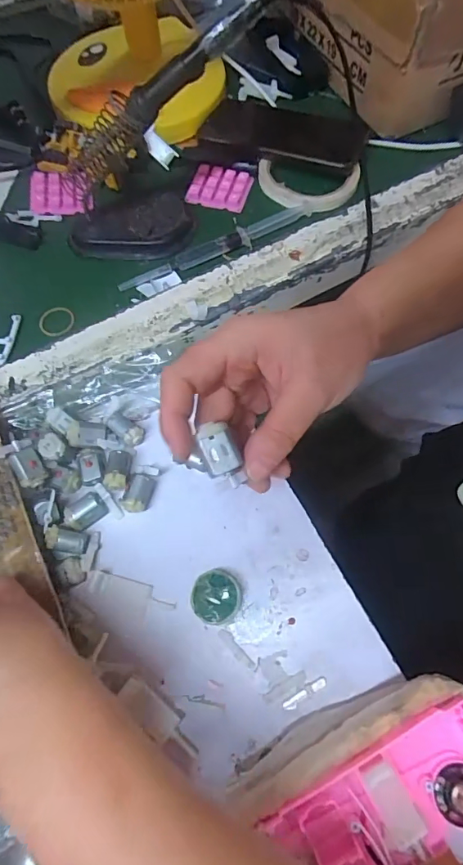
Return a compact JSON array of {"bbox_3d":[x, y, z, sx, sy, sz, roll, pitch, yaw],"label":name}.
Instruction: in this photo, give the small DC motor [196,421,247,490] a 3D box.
[{"bbox_3d":[-0.006,0.012,0.237,0.018,0.016,0.034,-18,83,-7],"label":"small DC motor"}]

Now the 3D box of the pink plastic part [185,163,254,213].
[{"bbox_3d":[-0.011,-0.248,0.464,0.060,0.013,0.046,17,69,8],"label":"pink plastic part"}]

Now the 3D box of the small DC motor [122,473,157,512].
[{"bbox_3d":[-0.067,0.045,0.342,0.020,0.018,0.028,5,68,3],"label":"small DC motor"}]

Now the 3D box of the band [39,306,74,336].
[{"bbox_3d":[-0.154,-0.098,0.407,0.030,0.004,0.030,0,67,1],"label":"band"}]

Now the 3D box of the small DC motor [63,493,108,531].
[{"bbox_3d":[-0.107,0.057,0.339,0.028,0.017,0.017,-34,71,-12],"label":"small DC motor"}]

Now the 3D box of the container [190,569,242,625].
[{"bbox_3d":[-0.010,0.112,0.313,0.033,0.019,0.034,0,67,1],"label":"container"}]

